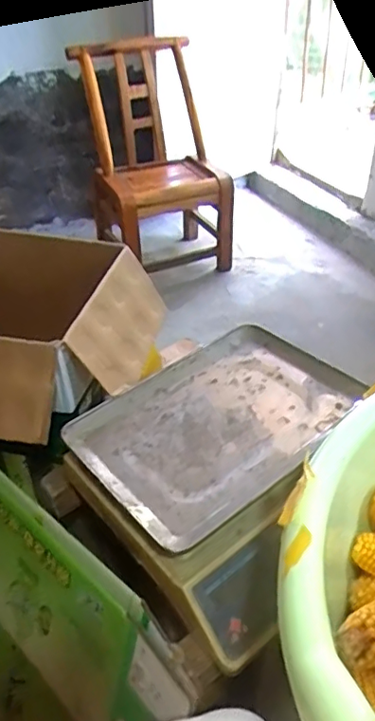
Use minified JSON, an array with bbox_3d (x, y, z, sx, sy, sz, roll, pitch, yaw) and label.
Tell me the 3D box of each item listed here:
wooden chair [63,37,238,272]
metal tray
[{"bbox_3d":[-0.080,-0.554,1.623,0.386,0.637,0.301,-13,39,-14],"label":"wooden chair"},{"bbox_3d":[0.039,0.069,0.681,0.328,0.030,0.233,-28,44,-30],"label":"metal tray"}]

